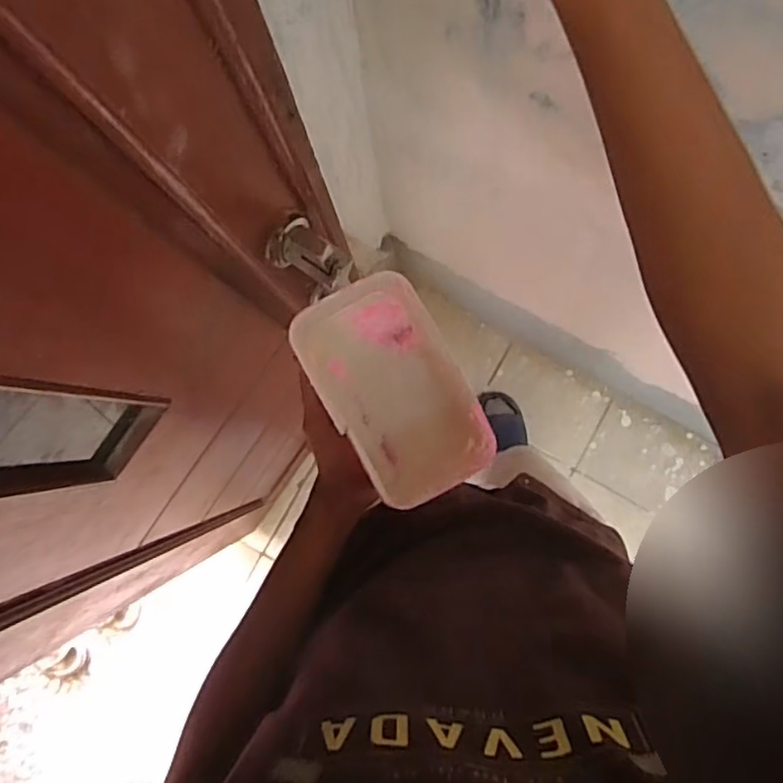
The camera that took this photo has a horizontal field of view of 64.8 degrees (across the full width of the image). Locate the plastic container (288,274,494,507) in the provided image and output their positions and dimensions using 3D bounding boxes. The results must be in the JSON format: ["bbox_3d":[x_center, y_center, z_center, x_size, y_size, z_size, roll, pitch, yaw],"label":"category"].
[{"bbox_3d":[0.002,-0.001,0.534,0.105,0.085,0.174,-30,85,1],"label":"plastic container"}]

